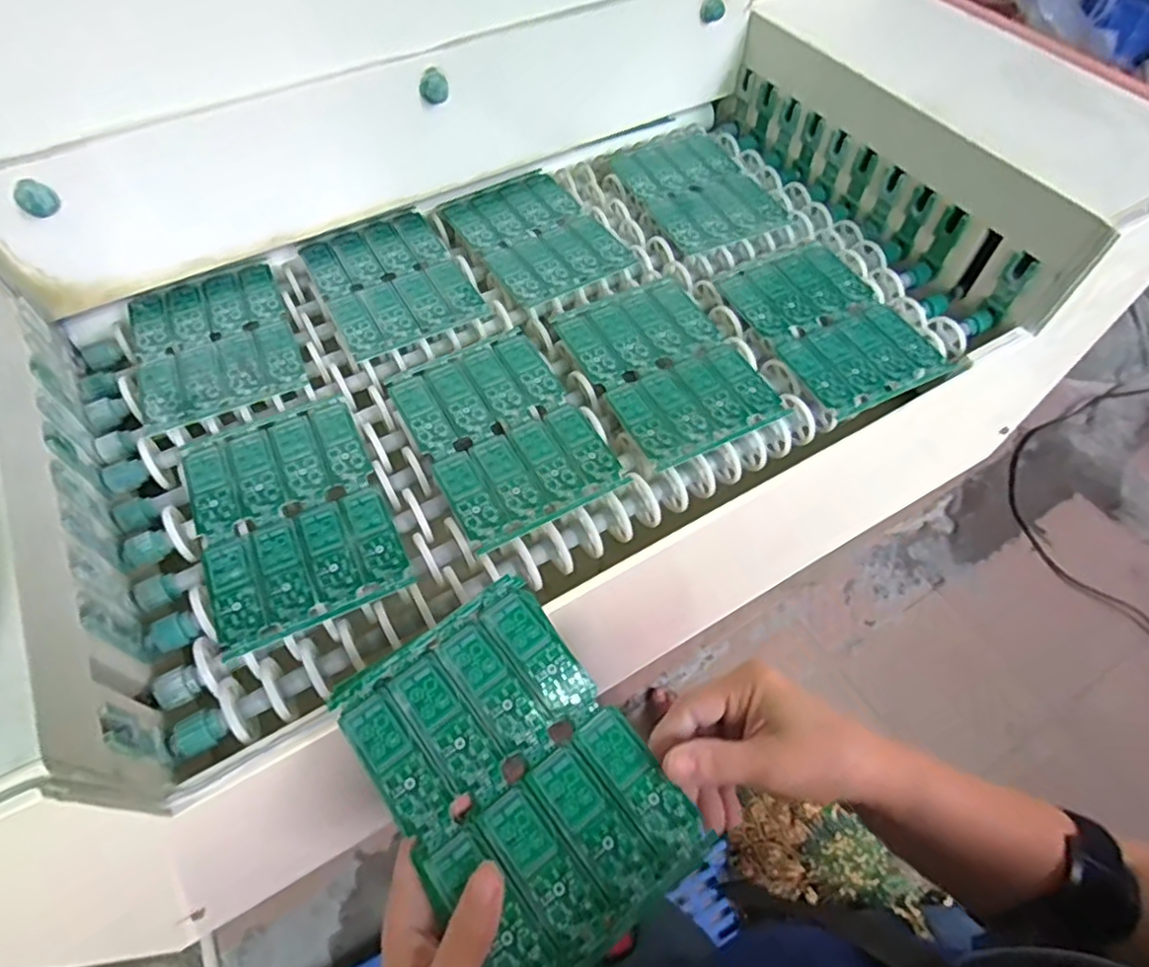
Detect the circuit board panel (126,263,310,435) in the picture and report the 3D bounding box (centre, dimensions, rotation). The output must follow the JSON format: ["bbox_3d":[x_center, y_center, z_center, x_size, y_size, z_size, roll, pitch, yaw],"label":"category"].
[{"bbox_3d":[-0.297,-0.118,0.535,0.118,0.009,0.160,-22,59,-14],"label":"circuit board panel"}]

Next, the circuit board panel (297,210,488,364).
[{"bbox_3d":[-0.166,-0.185,0.580,0.120,0.004,0.165,-26,60,-15],"label":"circuit board panel"}]

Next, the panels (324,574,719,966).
[{"bbox_3d":[-0.030,0.146,0.332,0.119,0.005,0.175,-33,67,-18],"label":"panels"}]

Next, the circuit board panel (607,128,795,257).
[{"bbox_3d":[0.125,-0.308,0.663,0.127,0.008,0.174,-22,59,-13],"label":"circuit board panel"}]

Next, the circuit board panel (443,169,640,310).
[{"bbox_3d":[-0.040,-0.243,0.618,0.124,0.006,0.170,-29,61,-17],"label":"circuit board panel"}]

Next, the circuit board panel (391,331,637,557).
[{"bbox_3d":[-0.055,-0.043,0.484,0.120,0.004,0.174,-26,60,-16],"label":"circuit board panel"}]

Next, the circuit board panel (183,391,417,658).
[{"bbox_3d":[-0.194,0.018,0.445,0.119,0.004,0.172,-23,59,-14],"label":"circuit board panel"}]

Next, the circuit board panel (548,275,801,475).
[{"bbox_3d":[0.074,-0.097,0.525,0.128,0.006,0.173,-26,60,-16],"label":"circuit board panel"}]

